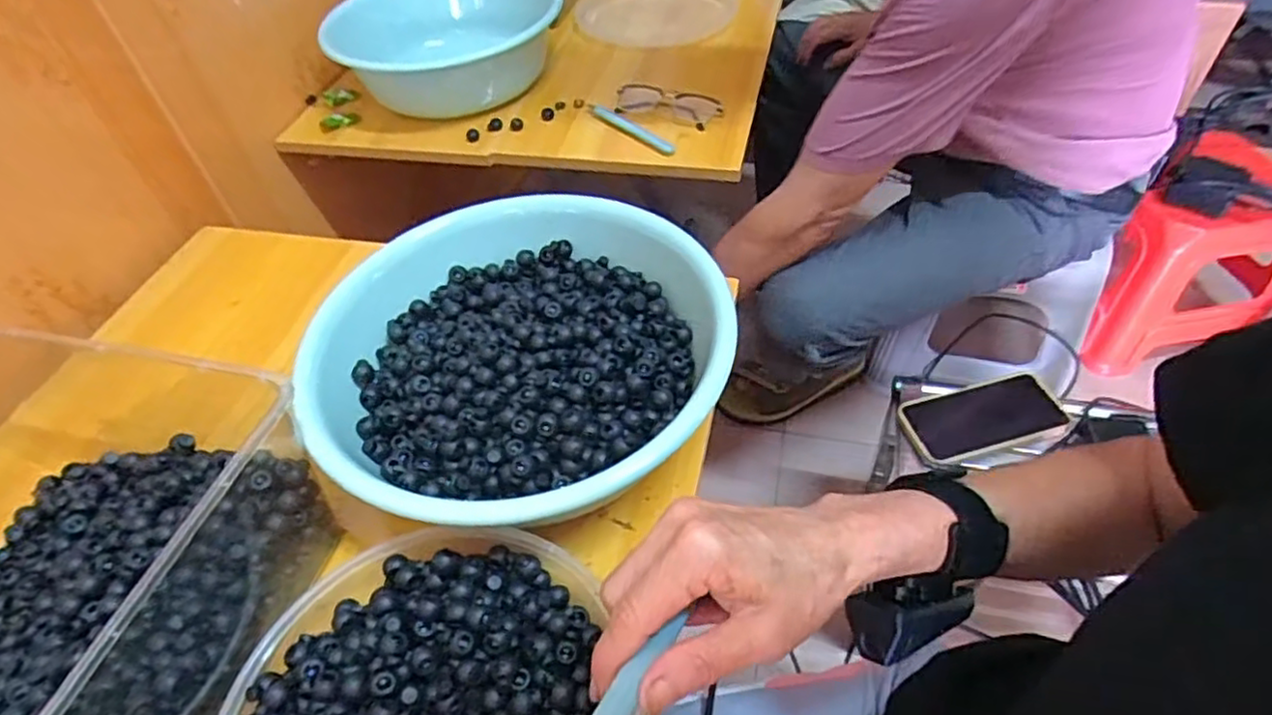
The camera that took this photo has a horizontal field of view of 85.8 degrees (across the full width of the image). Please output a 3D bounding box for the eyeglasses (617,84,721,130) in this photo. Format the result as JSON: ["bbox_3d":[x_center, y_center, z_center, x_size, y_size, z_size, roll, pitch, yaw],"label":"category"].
[{"bbox_3d":[0.039,-0.311,0.842,0.136,0.029,0.046,25,55,24],"label":"eyeglasses"}]

